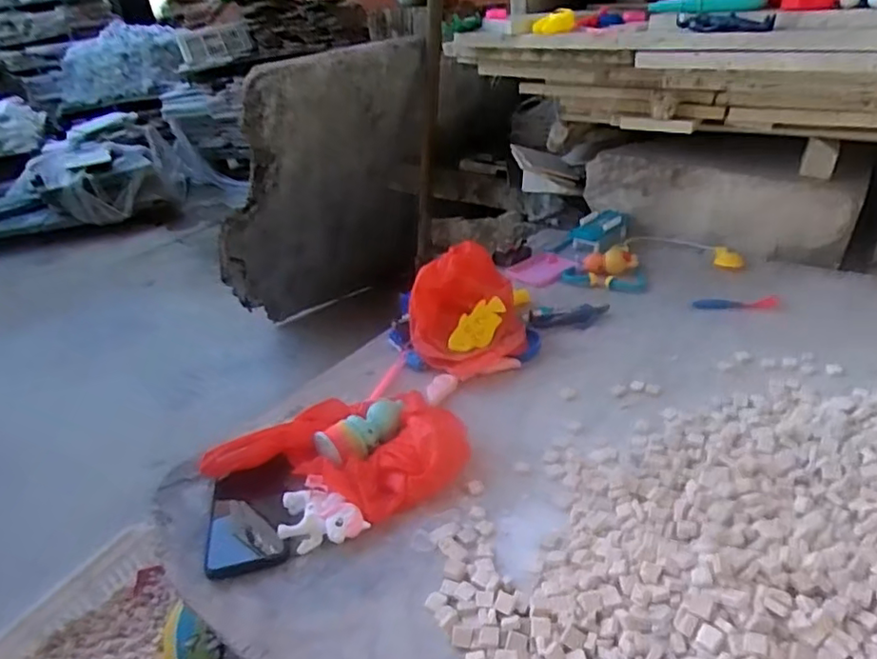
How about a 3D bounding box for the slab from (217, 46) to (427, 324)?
[{"bbox_3d":[-0.286,-0.270,1.524,0.504,0.976,0.056,-28,69,-23],"label":"slab"}]

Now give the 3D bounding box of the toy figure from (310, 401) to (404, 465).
[{"bbox_3d":[-0.085,0.115,0.706,0.050,0.035,0.118,21,41,39],"label":"toy figure"}]

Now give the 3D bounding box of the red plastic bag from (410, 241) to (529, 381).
[{"bbox_3d":[0.039,-0.034,0.873,0.157,0.141,0.150,-7,30,2],"label":"red plastic bag"}]

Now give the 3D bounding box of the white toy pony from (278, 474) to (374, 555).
[{"bbox_3d":[-0.128,0.194,0.622,0.072,0.032,0.092,-31,38,-34],"label":"white toy pony"}]

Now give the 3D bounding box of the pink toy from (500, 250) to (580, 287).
[{"bbox_3d":[0.184,-0.110,1.107,0.106,0.022,0.090,-26,35,-28],"label":"pink toy"}]

